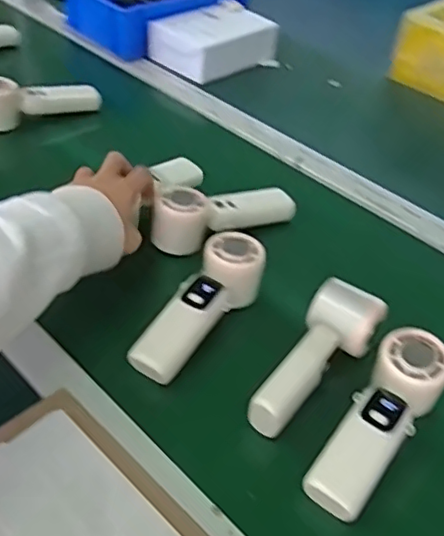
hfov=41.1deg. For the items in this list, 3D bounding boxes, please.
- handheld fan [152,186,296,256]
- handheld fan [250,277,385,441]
[{"bbox_3d":[0.002,-0.063,0.652,0.174,0.047,0.055,-14,47,-32],"label":"handheld fan"},{"bbox_3d":[0.082,0.080,0.505,0.058,0.049,0.155,27,48,19],"label":"handheld fan"}]

